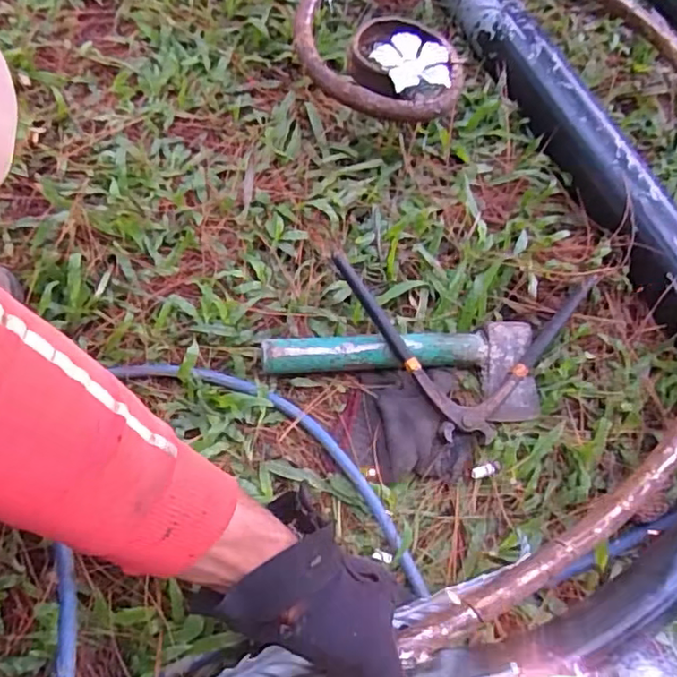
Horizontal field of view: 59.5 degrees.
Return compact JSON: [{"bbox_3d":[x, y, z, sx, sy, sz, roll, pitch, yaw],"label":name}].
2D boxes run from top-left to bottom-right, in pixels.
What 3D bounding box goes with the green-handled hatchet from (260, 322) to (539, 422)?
[{"bbox_3d":[0.061,0.024,0.552,0.260,0.025,0.086,1,65,-3],"label":"green-handled hatchet"}]

